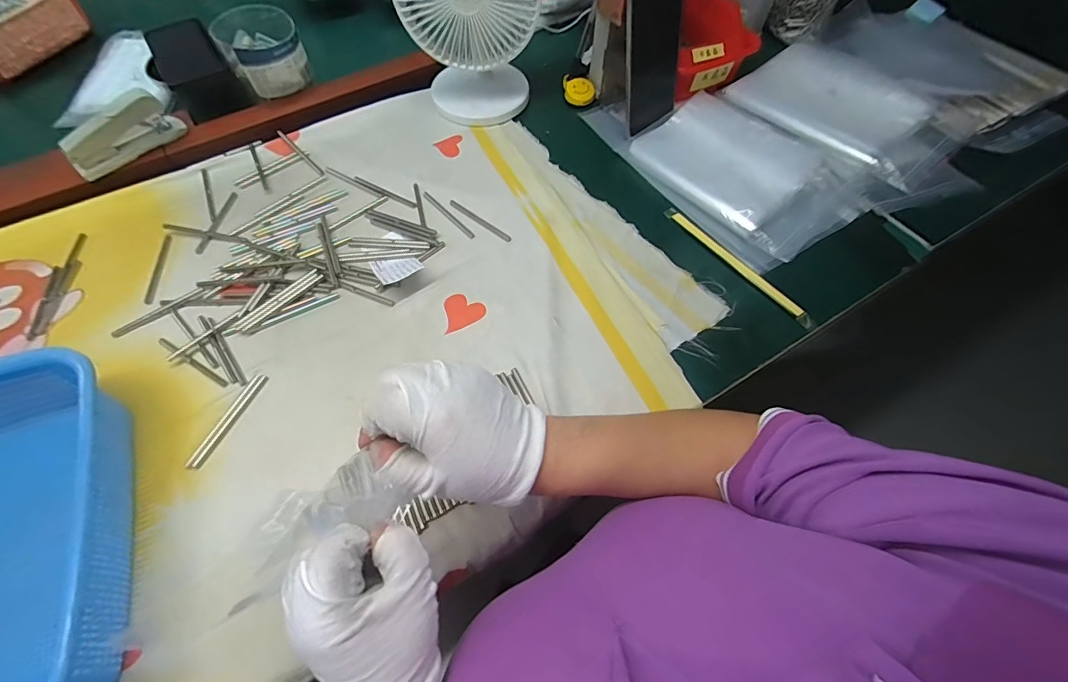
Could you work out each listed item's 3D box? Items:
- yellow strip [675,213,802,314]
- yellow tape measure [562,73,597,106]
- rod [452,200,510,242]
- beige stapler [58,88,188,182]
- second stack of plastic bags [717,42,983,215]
[{"bbox_3d":[0.223,-0.089,0.502,0.009,0.008,0.177,-32,66,-18],"label":"yellow strip"},{"bbox_3d":[0.065,-0.356,0.639,0.043,0.022,0.053,-3,61,2],"label":"yellow tape measure"},{"bbox_3d":[-0.063,-0.142,0.526,0.092,0.005,0.008,36,65,17],"label":"rod"},{"bbox_3d":[-0.487,-0.245,0.529,0.033,0.052,0.120,35,65,17],"label":"beige stapler"},{"bbox_3d":[0.419,-0.297,0.588,0.207,0.037,0.301,-23,64,-14],"label":"second stack of plastic bags"}]

